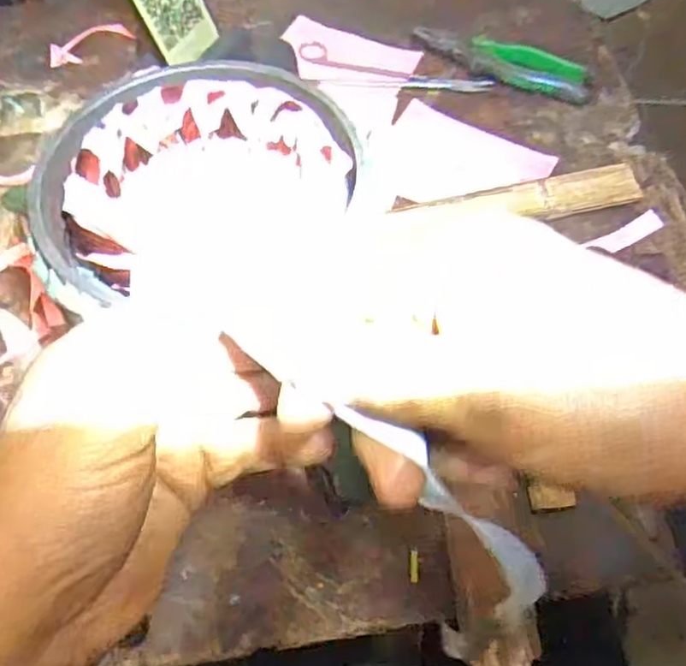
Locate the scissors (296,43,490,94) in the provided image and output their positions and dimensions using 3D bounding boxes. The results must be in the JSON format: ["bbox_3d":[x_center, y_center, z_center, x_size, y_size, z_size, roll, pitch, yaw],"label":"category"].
[{"bbox_3d":[0.049,-0.266,0.713,0.205,0.006,0.060,16,61,10],"label":"scissors"}]

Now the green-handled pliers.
[{"bbox_3d":[0.161,-0.285,0.706,0.194,0.031,0.053,19,61,12],"label":"green-handled pliers"}]

